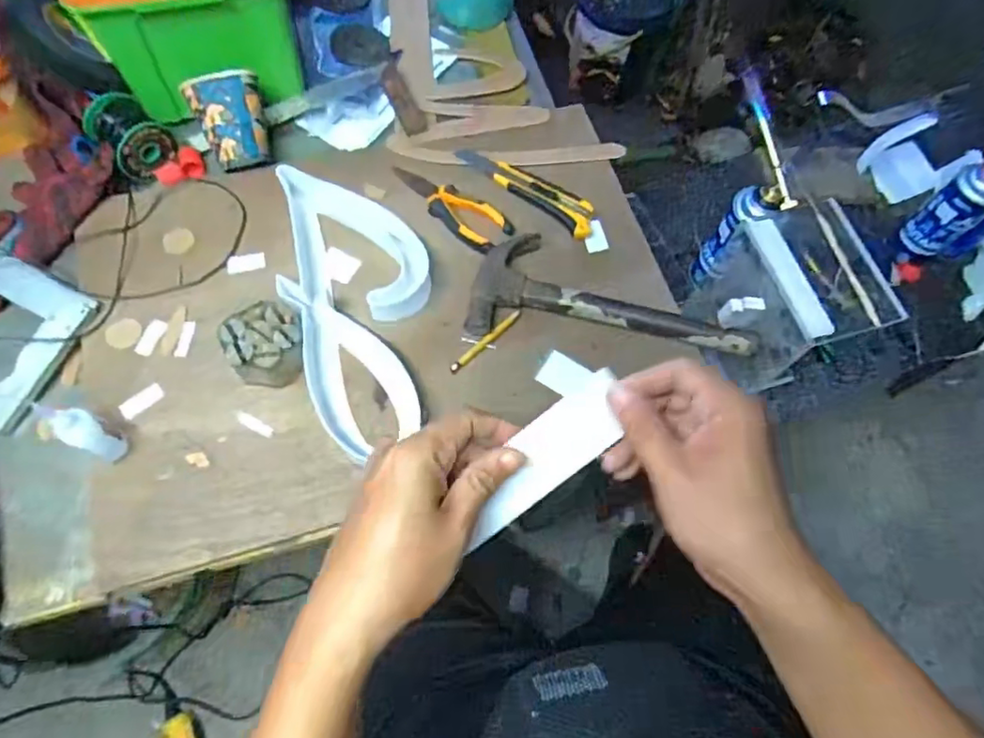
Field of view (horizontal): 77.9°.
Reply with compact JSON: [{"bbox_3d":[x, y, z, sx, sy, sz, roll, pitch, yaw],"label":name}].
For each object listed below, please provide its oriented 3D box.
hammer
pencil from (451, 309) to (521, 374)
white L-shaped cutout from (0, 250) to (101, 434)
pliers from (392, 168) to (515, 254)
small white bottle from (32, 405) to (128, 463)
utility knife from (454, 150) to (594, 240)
[{"bbox_3d":[0.123,-0.081,0.641,0.288,0.031,0.118,5,68,-1],"label":"hammer"},{"bbox_3d":[-0.006,-0.029,0.621,0.096,0.004,0.010,-42,76,-17],"label":"pencil"},{"bbox_3d":[-0.535,-0.062,0.607,0.257,0.013,0.146,28,70,8],"label":"white L-shaped cutout"},{"bbox_3d":[-0.053,-0.183,0.676,0.154,0.021,0.053,32,70,10],"label":"pliers"},{"bbox_3d":[-0.356,0.055,0.533,0.038,0.084,0.029,22,69,6],"label":"small white bottle"},{"bbox_3d":[0.042,-0.208,0.692,0.174,0.015,0.043,37,71,11],"label":"utility knife"}]

